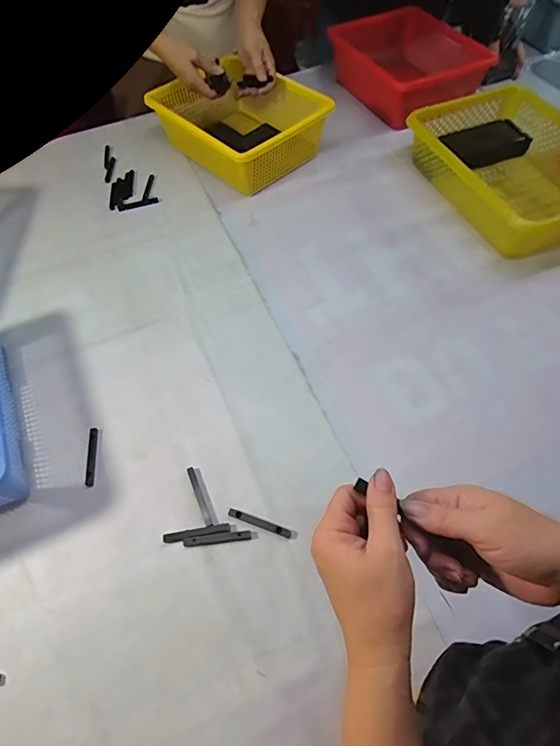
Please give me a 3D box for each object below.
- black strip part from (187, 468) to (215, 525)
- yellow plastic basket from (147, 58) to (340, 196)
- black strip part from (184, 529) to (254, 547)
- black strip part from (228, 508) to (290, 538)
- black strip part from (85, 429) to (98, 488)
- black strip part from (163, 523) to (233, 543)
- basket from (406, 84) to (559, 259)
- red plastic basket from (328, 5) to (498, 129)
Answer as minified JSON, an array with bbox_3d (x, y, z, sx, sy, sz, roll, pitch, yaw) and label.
[{"bbox_3d":[-0.095,0.147,0.510,0.011,0.005,0.073,-23,59,-11],"label":"black strip part"},{"bbox_3d":[-0.085,-0.491,0.841,0.241,0.112,0.297,-38,63,-19],"label":"yellow plastic basket"},{"bbox_3d":[-0.070,0.188,0.485,0.075,0.005,0.013,-7,57,-2],"label":"black strip part"},{"bbox_3d":[-0.024,0.172,0.492,0.076,0.004,0.008,17,60,13],"label":"black strip part"},{"bbox_3d":[-0.246,0.109,0.561,0.012,0.004,0.080,-9,57,-2],"label":"black strip part"},{"bbox_3d":[-0.094,0.180,0.484,0.074,0.004,0.011,-10,57,-4],"label":"black strip part"},{"bbox_3d":[0.398,-0.360,0.735,0.256,0.090,0.367,-17,58,-8],"label":"basket"},{"bbox_3d":[0.265,-0.658,0.919,0.234,0.116,0.304,-21,59,-10],"label":"red plastic basket"}]

